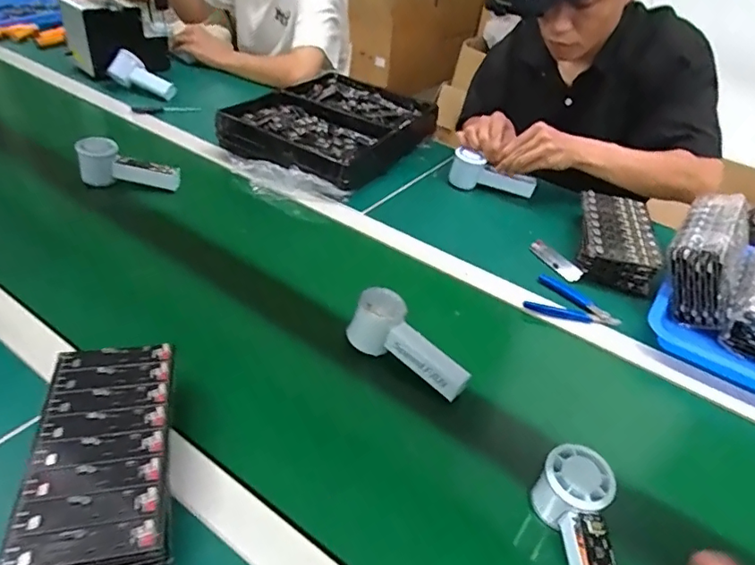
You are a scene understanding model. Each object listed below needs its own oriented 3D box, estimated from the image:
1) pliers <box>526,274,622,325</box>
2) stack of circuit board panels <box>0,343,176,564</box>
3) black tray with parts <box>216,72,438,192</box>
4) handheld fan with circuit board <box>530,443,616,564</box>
[{"bbox_3d":[0.251,0.031,0.689,0.115,0.015,0.069,33,45,29],"label":"pliers"},{"bbox_3d":[-0.224,0.141,0.433,0.107,0.050,0.200,-5,40,-15],"label":"stack of circuit board panels"},{"bbox_3d":[-0.082,-0.311,1.028,0.304,0.058,0.376,21,40,17],"label":"black tray with parts"},{"bbox_3d":[0.162,0.208,0.418,0.063,0.043,0.154,8,38,1],"label":"handheld fan with circuit board"}]

